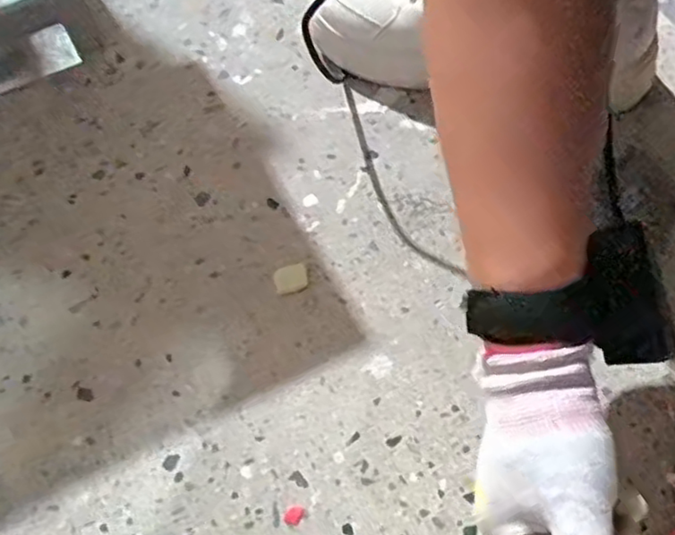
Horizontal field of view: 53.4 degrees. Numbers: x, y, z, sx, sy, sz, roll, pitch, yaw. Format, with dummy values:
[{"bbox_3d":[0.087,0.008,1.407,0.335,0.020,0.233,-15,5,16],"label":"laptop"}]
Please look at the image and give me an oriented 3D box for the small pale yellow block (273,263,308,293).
[{"bbox_3d":[-0.032,0.006,0.452,0.022,0.004,0.018,-14,62,-7],"label":"small pale yellow block"}]

